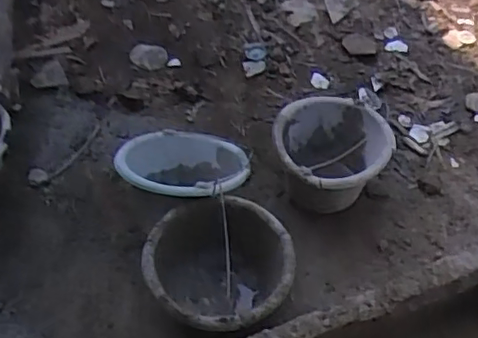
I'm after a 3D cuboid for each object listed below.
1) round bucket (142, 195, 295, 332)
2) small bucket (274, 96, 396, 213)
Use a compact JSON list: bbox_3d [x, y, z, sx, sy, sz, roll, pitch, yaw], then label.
[{"bbox_3d":[-0.034,0.201,1.115,0.249,0.172,0.253,-1,49,1],"label":"round bucket"},{"bbox_3d":[0.190,-0.016,1.299,0.233,0.166,0.235,-1,49,1],"label":"small bucket"}]

